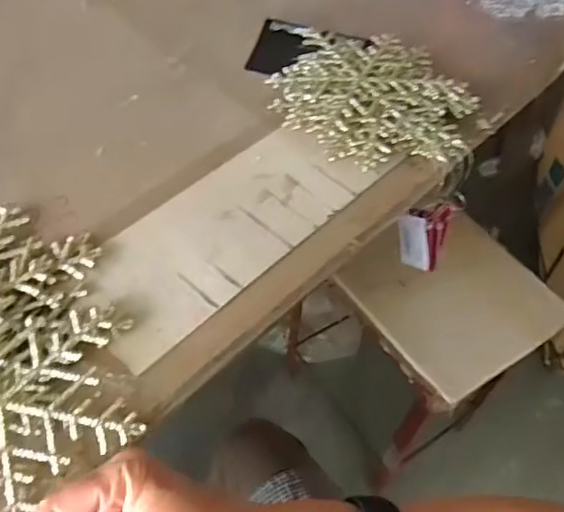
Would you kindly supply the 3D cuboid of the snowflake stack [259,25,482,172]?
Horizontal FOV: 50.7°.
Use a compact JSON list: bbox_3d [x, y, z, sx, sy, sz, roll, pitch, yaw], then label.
[{"bbox_3d":[0.082,-0.168,0.616,0.218,0.032,0.179,23,54,12],"label":"snowflake stack"}]

